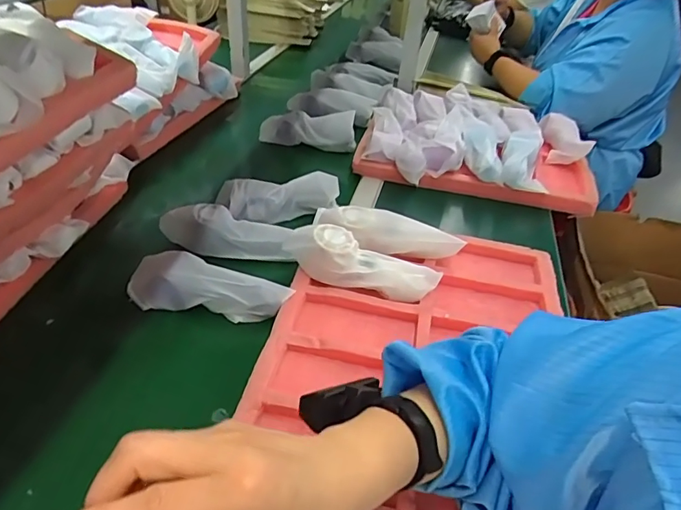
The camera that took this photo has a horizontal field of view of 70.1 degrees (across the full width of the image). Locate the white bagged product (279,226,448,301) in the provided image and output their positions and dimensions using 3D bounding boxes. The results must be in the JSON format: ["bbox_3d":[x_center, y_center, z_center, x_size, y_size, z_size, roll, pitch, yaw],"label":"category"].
[{"bbox_3d":[0.027,0.006,0.605,0.185,0.061,0.054,11,39,8],"label":"white bagged product"}]

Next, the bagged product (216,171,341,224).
[{"bbox_3d":[-0.093,-0.092,0.750,0.177,0.059,0.062,-7,40,-14],"label":"bagged product"}]

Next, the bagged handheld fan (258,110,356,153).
[{"bbox_3d":[-0.066,-0.249,0.967,0.189,0.060,0.051,8,39,5],"label":"bagged handheld fan"}]

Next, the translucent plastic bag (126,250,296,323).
[{"bbox_3d":[-0.158,0.037,0.596,0.190,0.056,0.058,7,39,4],"label":"translucent plastic bag"}]

